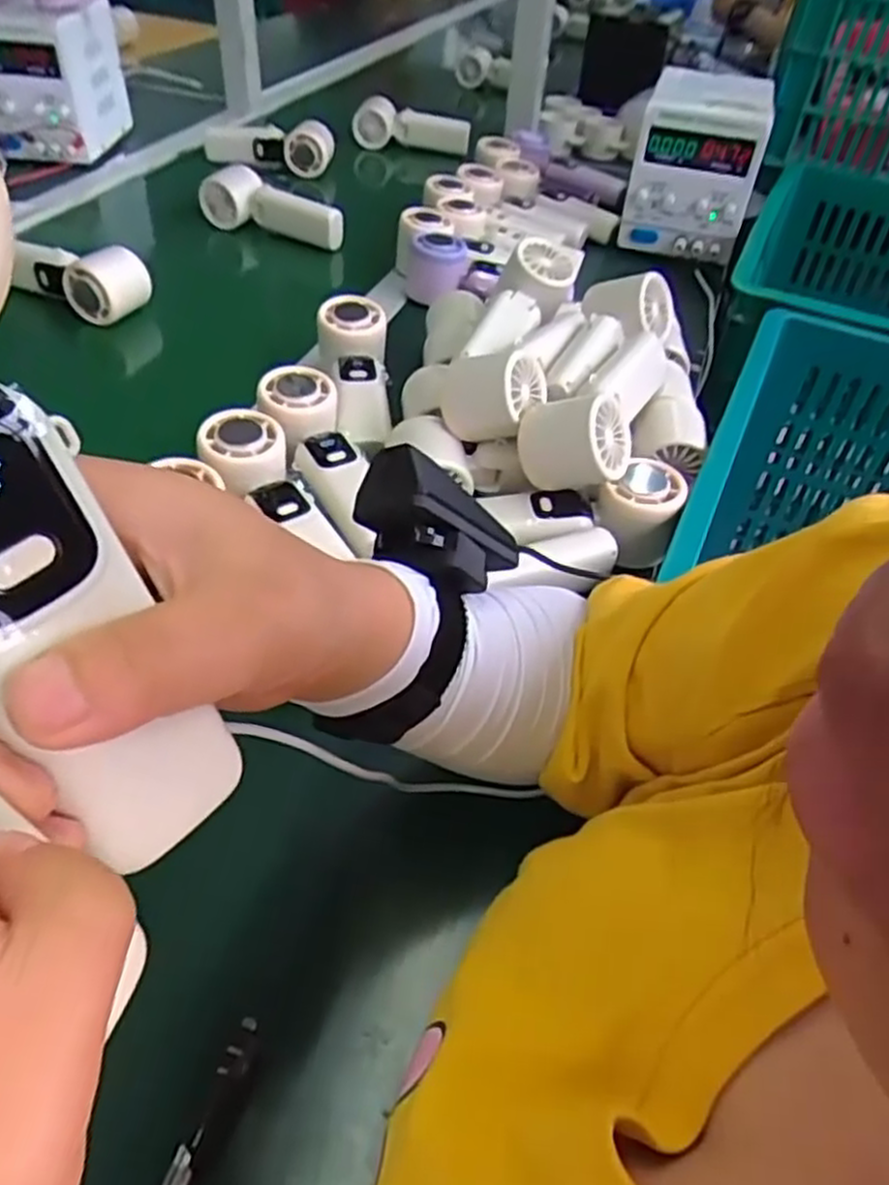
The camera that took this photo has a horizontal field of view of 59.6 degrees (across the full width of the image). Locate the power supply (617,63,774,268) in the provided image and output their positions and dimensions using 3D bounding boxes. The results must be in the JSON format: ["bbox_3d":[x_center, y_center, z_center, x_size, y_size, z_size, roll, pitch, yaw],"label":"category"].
[{"bbox_3d":[0.285,-0.480,0.873,0.130,0.154,0.138,17,47,11],"label":"power supply"}]

